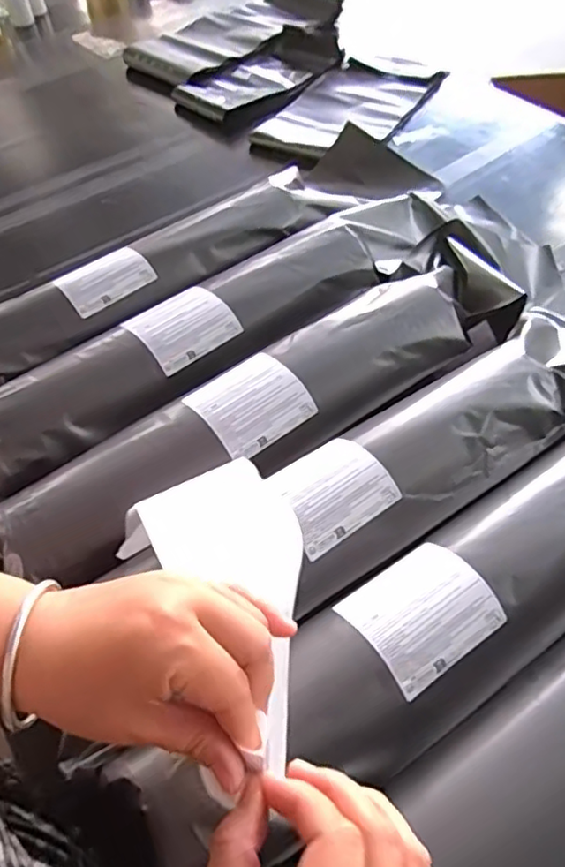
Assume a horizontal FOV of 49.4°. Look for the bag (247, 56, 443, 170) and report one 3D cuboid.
[{"bbox_3d":[0.128,-0.607,1.142,0.216,0.018,0.450,24,57,18],"label":"bag"}]

